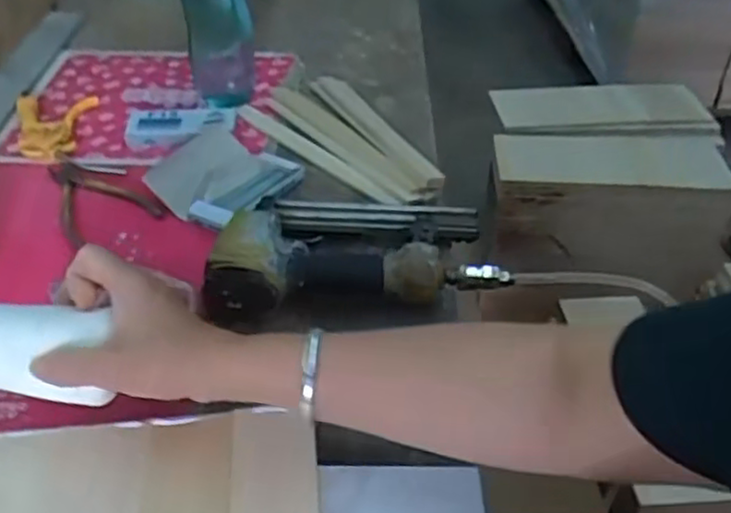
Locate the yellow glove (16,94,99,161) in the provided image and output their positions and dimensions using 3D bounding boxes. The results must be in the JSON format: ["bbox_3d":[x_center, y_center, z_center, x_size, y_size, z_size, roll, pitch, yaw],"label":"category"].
[{"bbox_3d":[-0.373,-0.155,0.820,0.088,0.017,0.133,-6,41,-7],"label":"yellow glove"}]

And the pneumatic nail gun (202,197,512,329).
[{"bbox_3d":[-0.013,-0.014,0.623,0.245,0.058,0.153,-4,41,-5],"label":"pneumatic nail gun"}]

